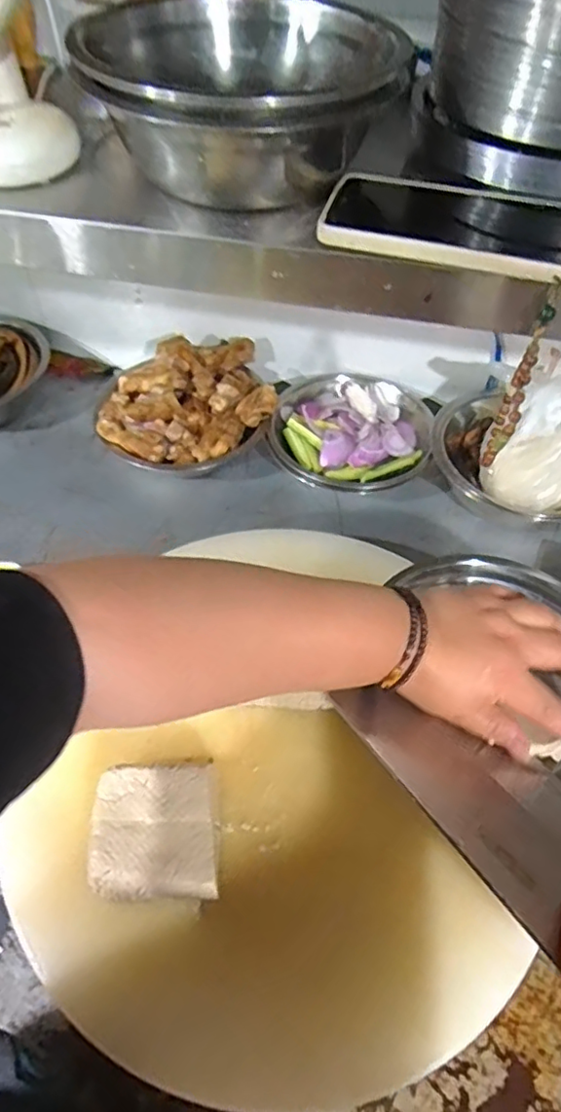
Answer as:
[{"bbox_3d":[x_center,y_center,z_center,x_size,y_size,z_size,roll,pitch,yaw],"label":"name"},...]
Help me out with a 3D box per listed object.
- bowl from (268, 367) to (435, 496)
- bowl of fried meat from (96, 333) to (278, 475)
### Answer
[{"bbox_3d":[0.087,-0.154,0.694,0.178,0.058,0.182,0,53,0],"label":"bowl"},{"bbox_3d":[-0.107,-0.178,0.692,0.199,0.081,0.166,3,53,2],"label":"bowl of fried meat"}]

